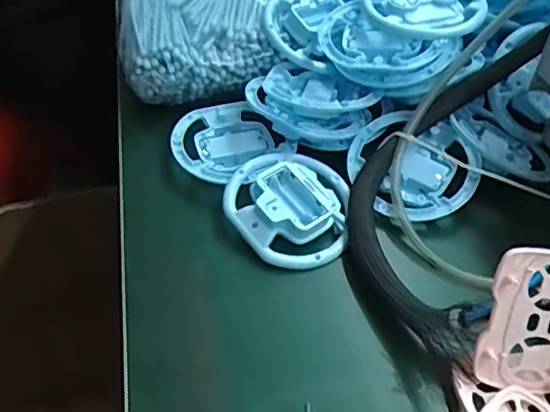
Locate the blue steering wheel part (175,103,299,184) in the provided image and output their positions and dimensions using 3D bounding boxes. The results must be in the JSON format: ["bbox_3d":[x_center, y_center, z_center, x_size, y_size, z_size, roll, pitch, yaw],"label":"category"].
[{"bbox_3d":[-0.042,-0.054,0.501,0.087,0.022,0.086,-30,53,-28],"label":"blue steering wheel part"}]

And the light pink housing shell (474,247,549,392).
[{"bbox_3d":[0.154,0.068,0.345,0.055,0.086,0.008,8,13,-2],"label":"light pink housing shell"}]

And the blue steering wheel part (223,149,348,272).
[{"bbox_3d":[0.010,-0.004,0.451,0.093,0.036,0.104,4,45,3],"label":"blue steering wheel part"}]

